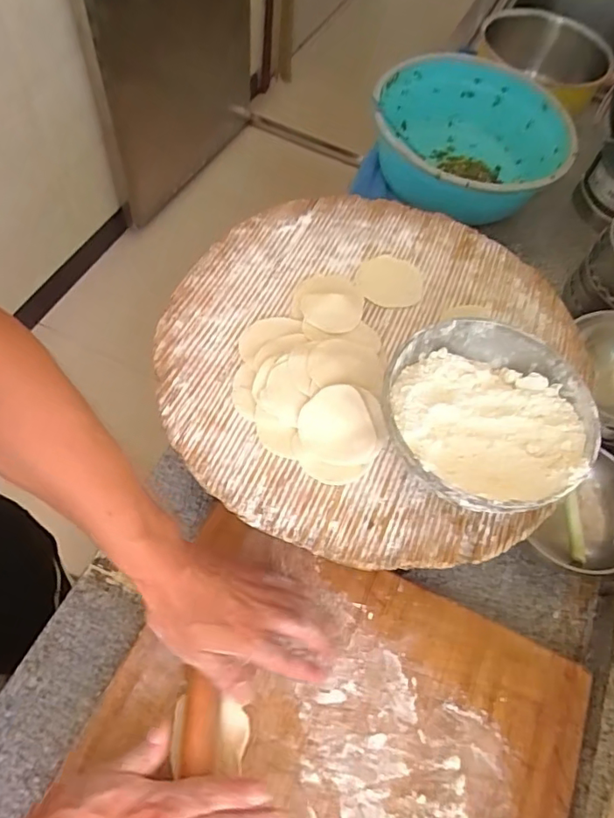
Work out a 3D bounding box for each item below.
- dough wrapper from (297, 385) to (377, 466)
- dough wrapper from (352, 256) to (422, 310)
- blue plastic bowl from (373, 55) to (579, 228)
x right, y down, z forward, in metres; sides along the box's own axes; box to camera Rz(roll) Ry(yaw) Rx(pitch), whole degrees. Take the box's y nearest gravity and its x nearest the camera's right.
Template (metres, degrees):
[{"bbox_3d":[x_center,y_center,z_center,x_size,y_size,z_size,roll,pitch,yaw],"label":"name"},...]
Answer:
[{"bbox_3d":[0.027,0.017,0.477,0.064,0.005,0.068,0,78,-2],"label":"dough wrapper"},{"bbox_3d":[0.089,-0.139,0.576,0.071,0.004,0.070,16,61,2],"label":"dough wrapper"},{"bbox_3d":[0.234,-0.378,0.788,0.248,0.114,0.259,3,61,-5],"label":"blue plastic bowl"}]

